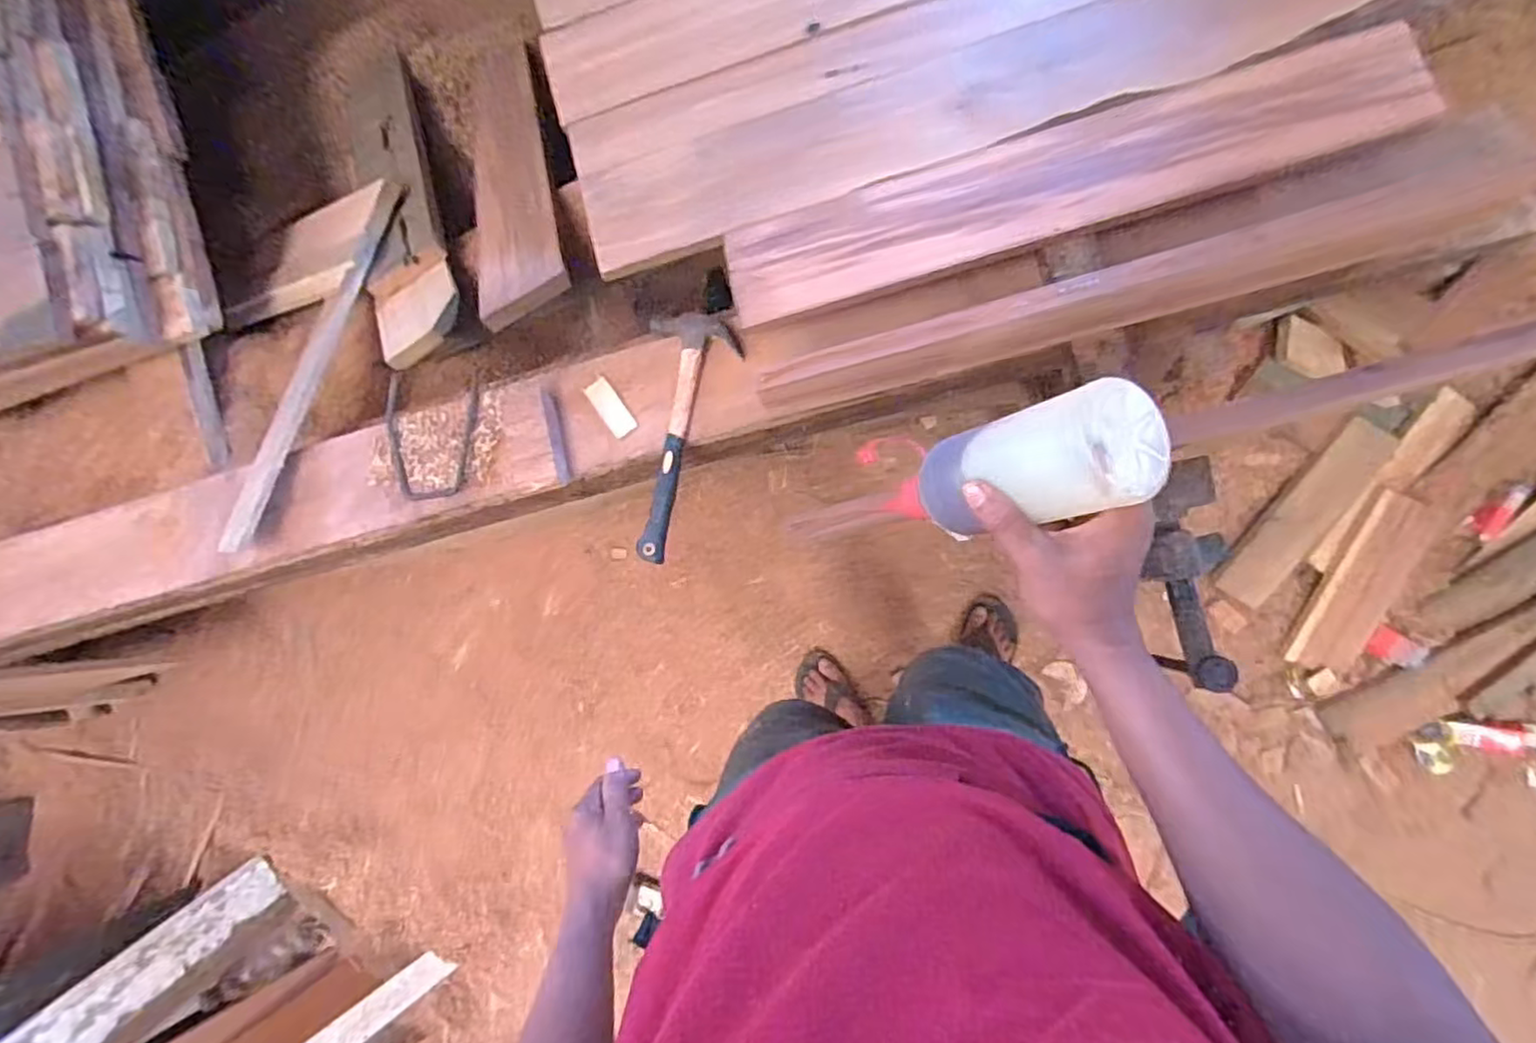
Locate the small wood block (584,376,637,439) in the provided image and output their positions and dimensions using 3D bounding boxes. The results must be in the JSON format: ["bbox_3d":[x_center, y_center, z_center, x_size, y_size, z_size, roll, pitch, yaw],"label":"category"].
[{"bbox_3d":[-0.175,-0.126,0.756,0.027,0.006,0.078,-38,70,5],"label":"small wood block"}]

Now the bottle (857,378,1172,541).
[{"bbox_3d":[0.143,-0.032,0.436,0.056,0.186,0.072,-9,88,-37],"label":"bottle"}]

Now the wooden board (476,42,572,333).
[{"bbox_3d":[-0.359,-0.513,0.950,0.110,0.031,0.682,-22,54,6],"label":"wooden board"}]

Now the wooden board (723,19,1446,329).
[{"bbox_3d":[0.279,-0.326,0.651,0.645,0.031,0.102,-14,83,4],"label":"wooden board"}]

